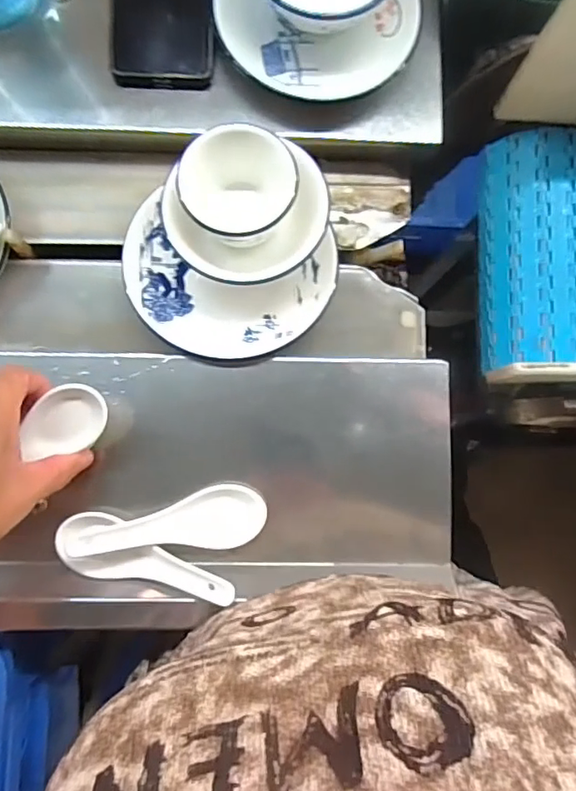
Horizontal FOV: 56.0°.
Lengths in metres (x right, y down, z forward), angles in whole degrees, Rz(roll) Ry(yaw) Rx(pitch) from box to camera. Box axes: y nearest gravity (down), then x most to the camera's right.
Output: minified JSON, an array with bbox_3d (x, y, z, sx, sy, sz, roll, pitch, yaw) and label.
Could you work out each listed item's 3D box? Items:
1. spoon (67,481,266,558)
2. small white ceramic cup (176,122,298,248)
[{"bbox_3d":[-0.078,0.087,0.363,0.124,0.022,0.042,-9,83,-3],"label":"spoon"},{"bbox_3d":[-0.033,-0.143,0.387,0.087,0.055,0.073,-17,84,-4],"label":"small white ceramic cup"}]

